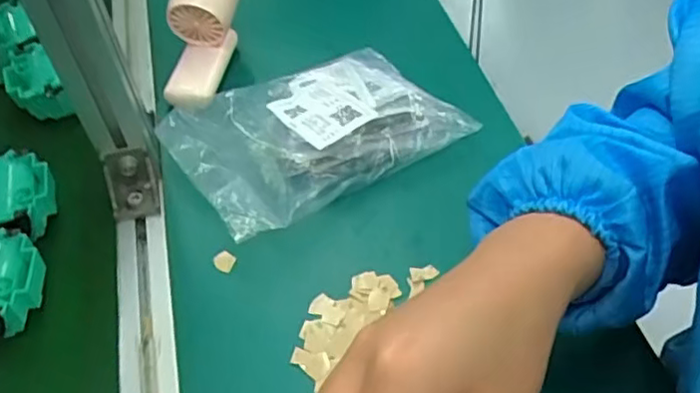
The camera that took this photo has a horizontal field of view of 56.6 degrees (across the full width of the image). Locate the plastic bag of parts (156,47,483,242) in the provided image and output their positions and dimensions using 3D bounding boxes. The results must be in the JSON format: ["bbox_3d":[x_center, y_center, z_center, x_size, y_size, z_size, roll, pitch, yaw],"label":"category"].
[{"bbox_3d":[-0.028,-0.053,0.520,0.203,0.042,0.133,-29,59,-21],"label":"plastic bag of parts"}]

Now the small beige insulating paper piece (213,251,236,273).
[{"bbox_3d":[-0.092,0.047,0.472,0.015,0.004,0.013,17,55,11],"label":"small beige insulating paper piece"}]

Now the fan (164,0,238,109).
[{"bbox_3d":[-0.129,-0.140,0.558,0.053,0.063,0.124,11,97,7],"label":"fan"}]

